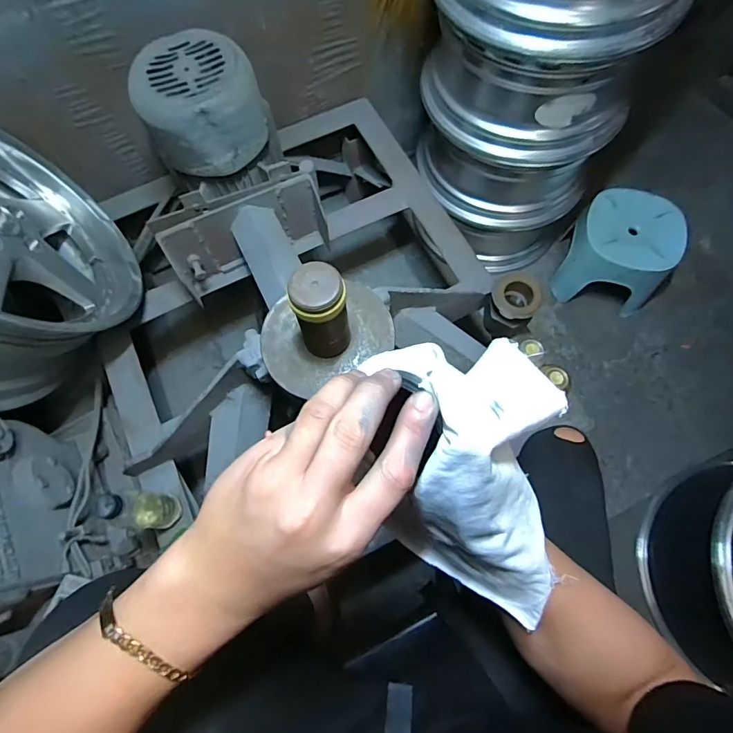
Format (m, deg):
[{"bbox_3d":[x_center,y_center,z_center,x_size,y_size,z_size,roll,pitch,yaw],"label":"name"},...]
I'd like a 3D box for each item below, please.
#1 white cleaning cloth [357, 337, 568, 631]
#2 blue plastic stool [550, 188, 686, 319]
[{"bbox_3d":[0.072,0.079,0.278,0.097,0.208,0.066,-14,27,-4],"label":"white cleaning cloth"},{"bbox_3d":[0.637,-0.292,1.101,0.226,0.201,0.224,14,72,6],"label":"blue plastic stool"}]

